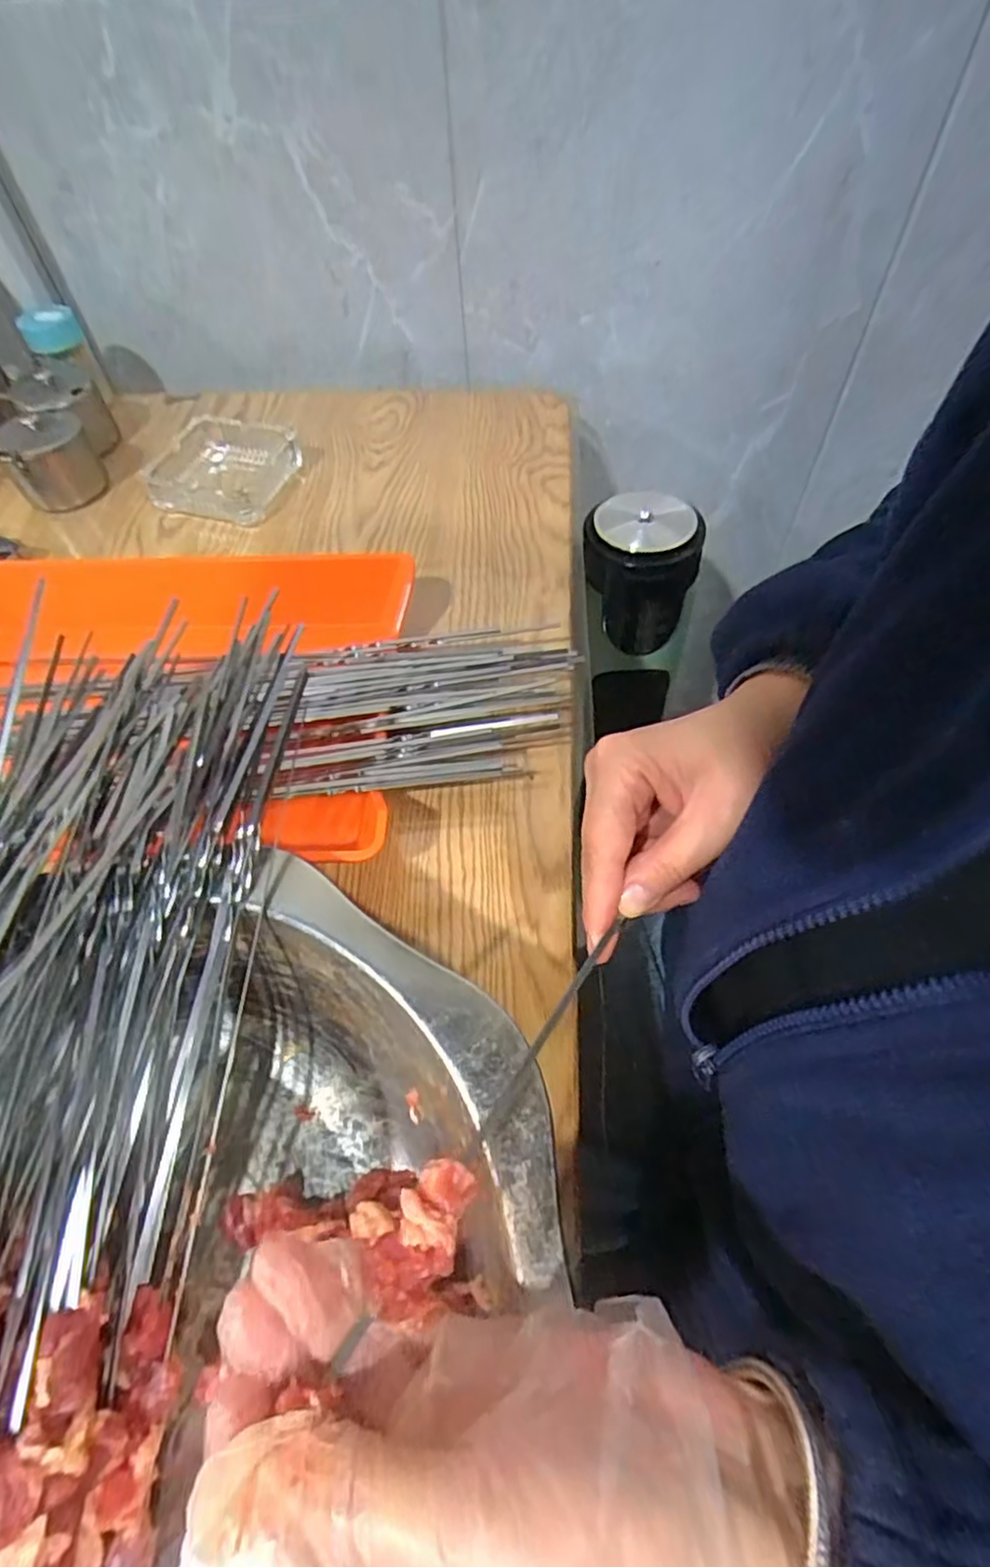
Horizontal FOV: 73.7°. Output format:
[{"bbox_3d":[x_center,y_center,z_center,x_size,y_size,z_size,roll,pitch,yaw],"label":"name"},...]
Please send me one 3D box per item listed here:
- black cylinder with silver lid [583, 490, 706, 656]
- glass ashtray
[{"bbox_3d":[0.148,-0.219,0.689,0.112,0.135,0.110,8,58,7],"label":"black cylinder with silver lid"},{"bbox_3d":[-0.240,-0.272,0.582,0.106,0.042,0.107,12,58,9],"label":"glass ashtray"}]

